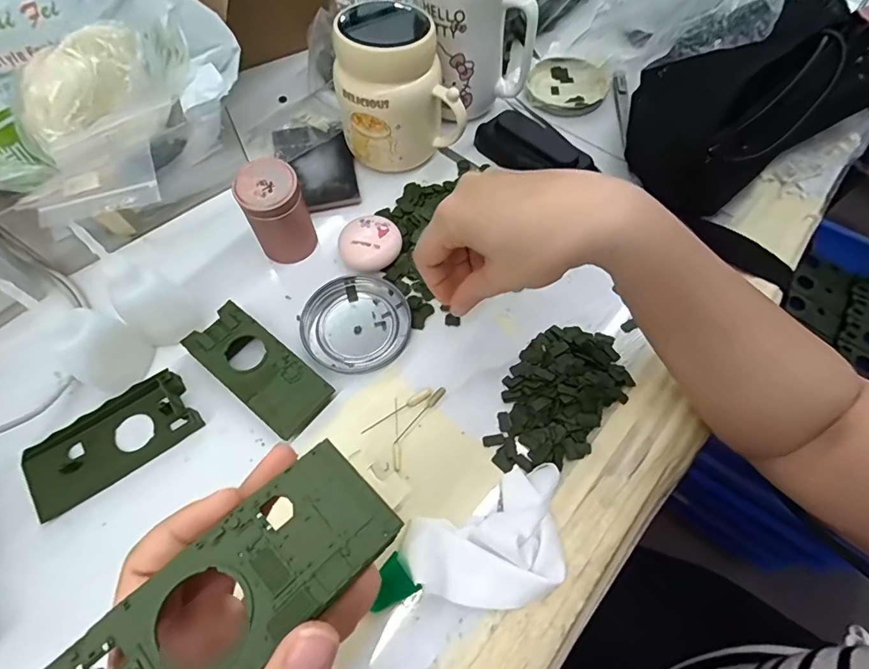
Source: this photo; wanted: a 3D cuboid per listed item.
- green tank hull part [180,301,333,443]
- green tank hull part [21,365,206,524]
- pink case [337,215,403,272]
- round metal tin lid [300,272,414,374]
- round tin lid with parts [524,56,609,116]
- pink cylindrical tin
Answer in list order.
[{"bbox_3d":[-0.122,0.023,0.325,0.102,0.020,0.046,37,69,17],"label":"green tank hull part"},{"bbox_3d":[-0.211,0.069,0.304,0.104,0.019,0.044,-33,67,-15],"label":"green tank hull part"},{"bbox_3d":[-0.051,-0.071,0.370,0.048,0.024,0.041,-9,64,-3],"label":"pink case"},{"bbox_3d":[-0.059,-0.009,0.350,0.079,0.006,0.078,0,63,1],"label":"round metal tin lid"},{"bbox_3d":[0.132,-0.253,0.465,0.076,0.011,0.078,9,64,5],"label":"round tin lid with parts"},{"bbox_3d":[-0.117,-0.089,0.352,0.044,0.069,0.041,0,63,1],"label":"pink cylindrical tin"}]

